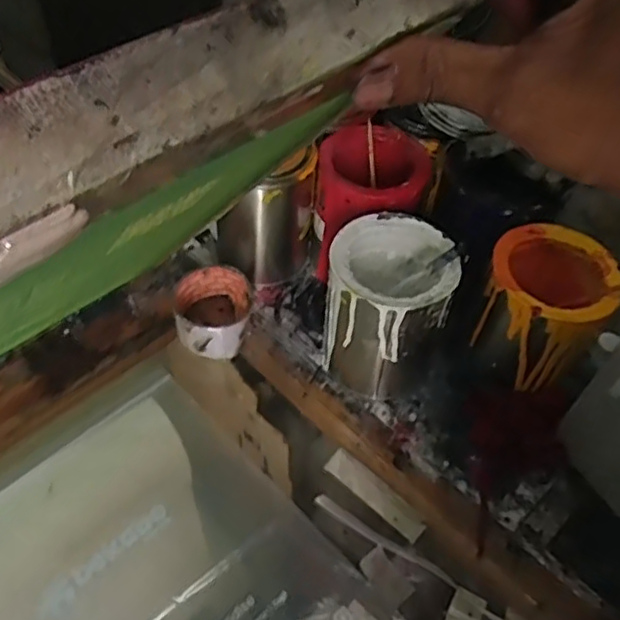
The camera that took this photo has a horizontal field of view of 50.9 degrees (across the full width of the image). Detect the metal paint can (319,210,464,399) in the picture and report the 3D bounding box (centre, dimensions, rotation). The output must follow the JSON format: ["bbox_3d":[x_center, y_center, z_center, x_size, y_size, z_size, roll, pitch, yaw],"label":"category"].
[{"bbox_3d":[0.070,0.000,0.613,0.104,0.153,0.105,3,50,-3],"label":"metal paint can"}]

